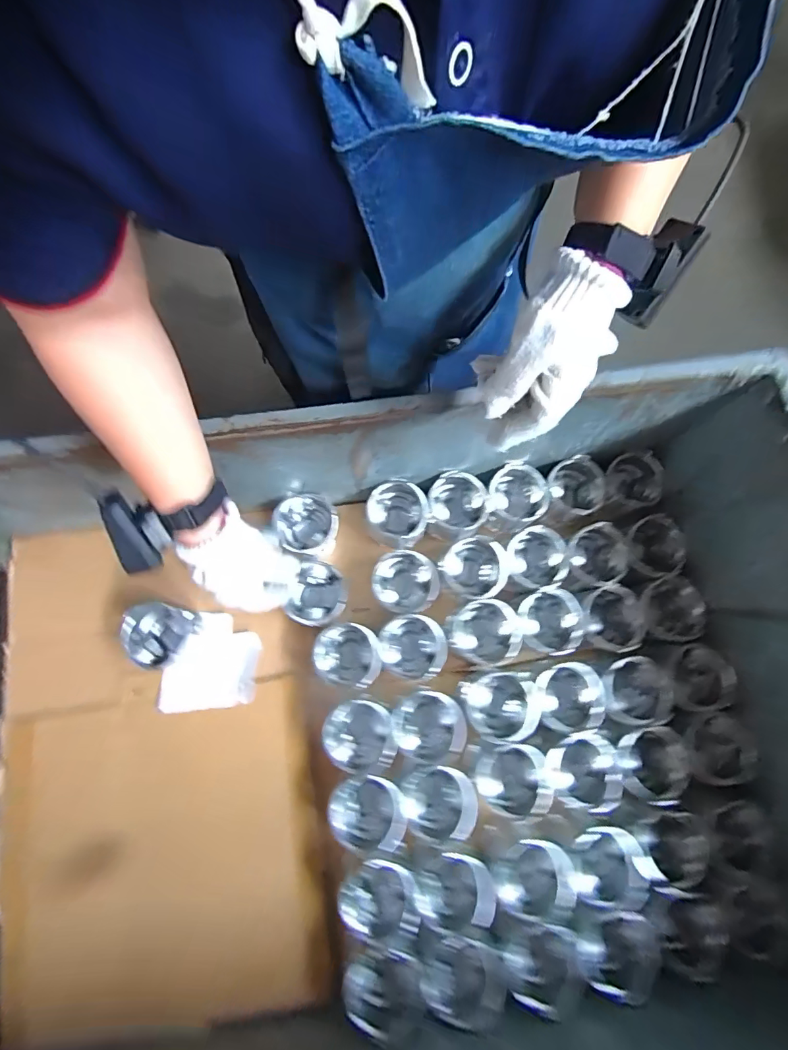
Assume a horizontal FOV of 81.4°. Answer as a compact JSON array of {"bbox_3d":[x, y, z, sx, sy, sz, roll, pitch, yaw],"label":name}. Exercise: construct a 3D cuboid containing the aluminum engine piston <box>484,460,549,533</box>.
[{"bbox_3d":[0.189,-0.039,0.718,0.087,0.079,0.093,0,76,0],"label":"aluminum engine piston"}]

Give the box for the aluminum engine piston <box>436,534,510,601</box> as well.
[{"bbox_3d":[0.118,0.068,0.694,0.094,0.068,0.086,0,76,0],"label":"aluminum engine piston"}]

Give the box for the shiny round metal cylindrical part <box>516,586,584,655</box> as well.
[{"bbox_3d":[0.225,0.143,0.683,0.092,0.070,0.088,0,76,0],"label":"shiny round metal cylindrical part"}]

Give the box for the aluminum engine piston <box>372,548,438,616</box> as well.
[{"bbox_3d":[0.017,0.089,0.692,0.093,0.075,0.086,24,77,5],"label":"aluminum engine piston"}]

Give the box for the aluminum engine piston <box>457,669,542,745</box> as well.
[{"bbox_3d":[0.148,0.251,0.643,0.101,0.071,0.085,2,76,0],"label":"aluminum engine piston"}]

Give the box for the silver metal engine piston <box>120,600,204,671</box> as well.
[{"bbox_3d":[-0.334,0.162,0.670,0.085,0.087,0.087,5,76,1],"label":"silver metal engine piston"}]

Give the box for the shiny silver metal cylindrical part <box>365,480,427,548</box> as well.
[{"bbox_3d":[0.006,-0.014,0.723,0.092,0.101,0.082,22,77,5],"label":"shiny silver metal cylindrical part"}]

